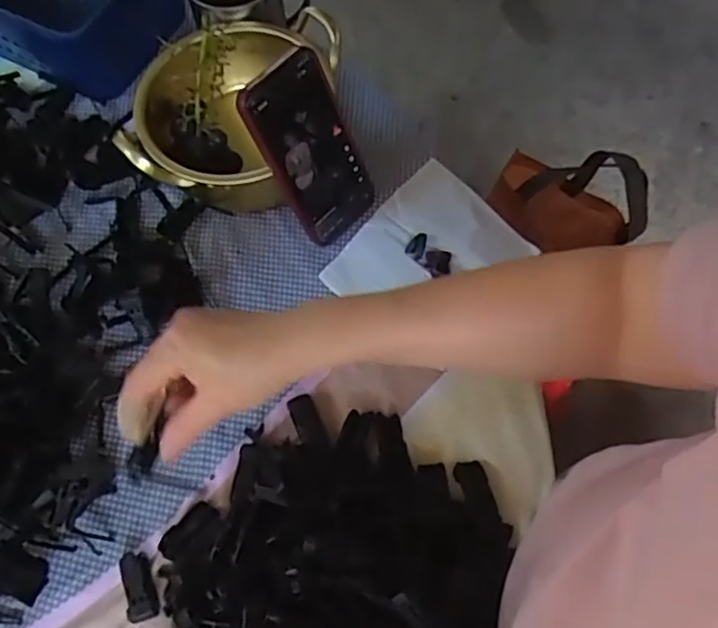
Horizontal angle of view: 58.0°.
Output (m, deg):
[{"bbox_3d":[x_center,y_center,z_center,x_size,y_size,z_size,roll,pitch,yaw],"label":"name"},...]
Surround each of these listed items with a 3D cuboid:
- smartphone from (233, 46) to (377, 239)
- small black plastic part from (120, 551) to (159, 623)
[{"bbox_3d":[-0.038,-0.133,0.536,0.074,0.154,0.013,-46,46,-16],"label":"smartphone"},{"bbox_3d":[-0.161,0.198,0.472,0.021,0.011,0.047,-18,69,-7],"label":"small black plastic part"}]

